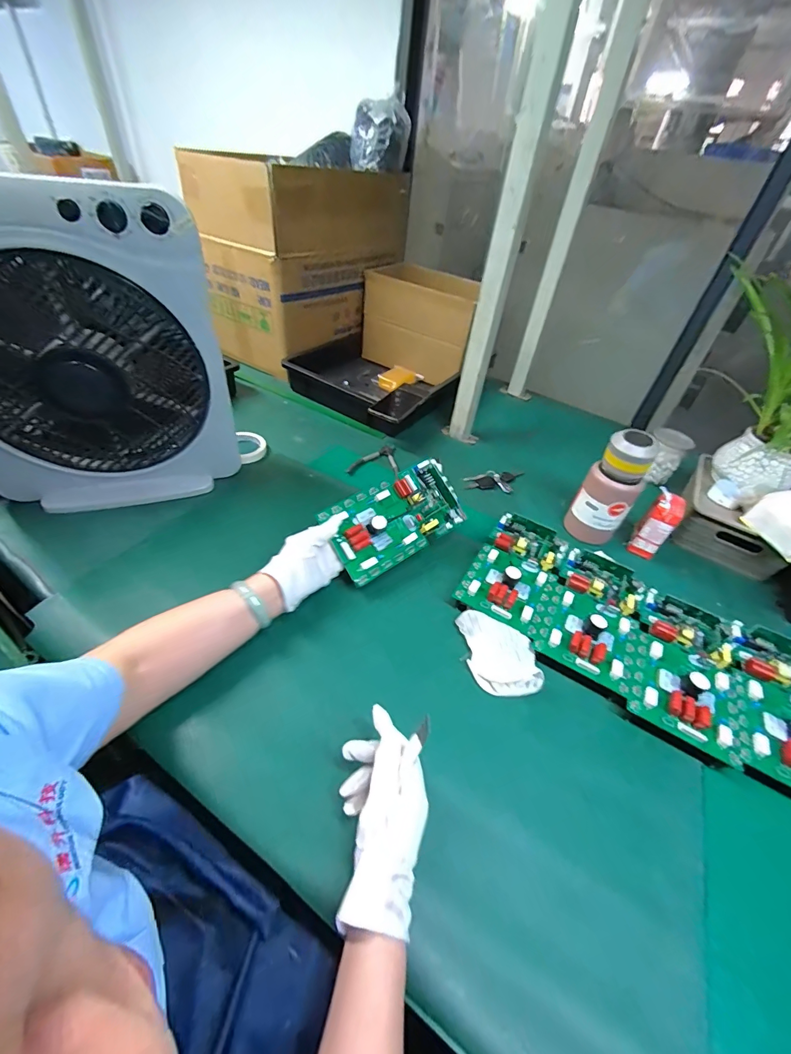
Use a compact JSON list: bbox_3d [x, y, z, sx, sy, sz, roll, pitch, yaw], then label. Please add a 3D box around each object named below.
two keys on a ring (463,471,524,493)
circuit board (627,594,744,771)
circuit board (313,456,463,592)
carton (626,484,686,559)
[{"bbox_3d":[0.214,-0.098,0.858,0.137,0.023,0.052,-4,45,-11],"label":"two keys on a ring"},{"bbox_3d":[0.398,0.182,0.534,0.122,0.033,0.214,29,47,21],"label":"circuit board"},{"bbox_3d":[0.005,-0.015,0.624,0.218,0.029,0.122,-29,87,-23],"label":"circuit board"},{"bbox_3d":[0.466,-0.002,0.721,0.047,0.121,0.061,29,47,21],"label":"carton"}]

